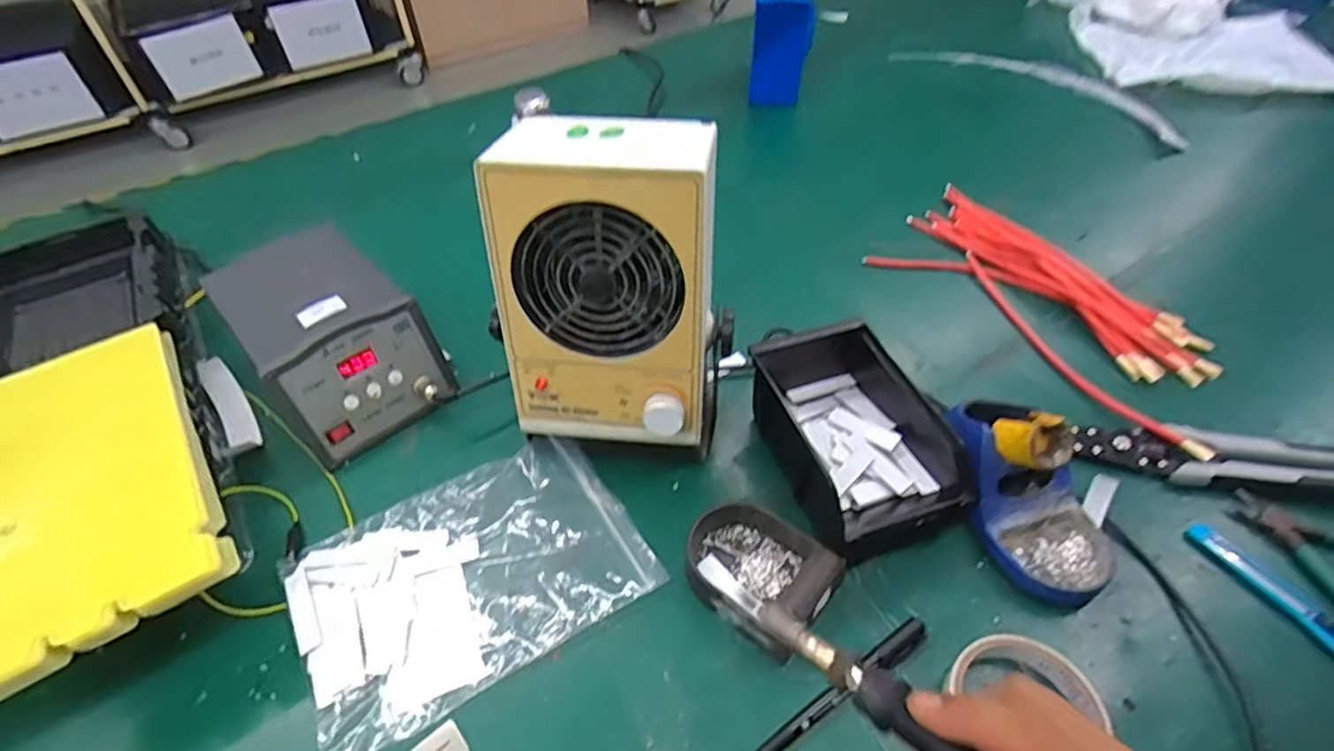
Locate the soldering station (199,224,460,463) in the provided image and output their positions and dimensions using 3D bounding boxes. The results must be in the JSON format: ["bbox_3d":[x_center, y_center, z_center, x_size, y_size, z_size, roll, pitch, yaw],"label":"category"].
[{"bbox_3d":[-0.299,-0.033,0.591,0.134,0.108,0.198,-33,54,-25],"label":"soldering station"}]

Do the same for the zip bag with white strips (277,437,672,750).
[{"bbox_3d":[-0.144,0.139,0.479,0.233,0.015,0.164,-25,51,-19],"label":"zip bag with white strips"}]

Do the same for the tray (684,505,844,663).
[{"bbox_3d":[0.060,0.133,0.455,0.101,0.029,0.080,32,56,28],"label":"tray"}]

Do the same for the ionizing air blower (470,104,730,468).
[{"bbox_3d":[-0.033,-0.050,0.488,0.155,0.242,0.128,9,49,10],"label":"ionizing air blower"}]

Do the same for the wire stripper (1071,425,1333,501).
[{"bbox_3d":[0.432,0.064,0.522,0.193,0.015,0.049,9,49,10],"label":"wire stripper"}]

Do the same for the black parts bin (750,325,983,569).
[{"bbox_3d":[0.141,0.045,0.507,0.118,0.067,0.172,-16,48,-12],"label":"black parts bin"}]

